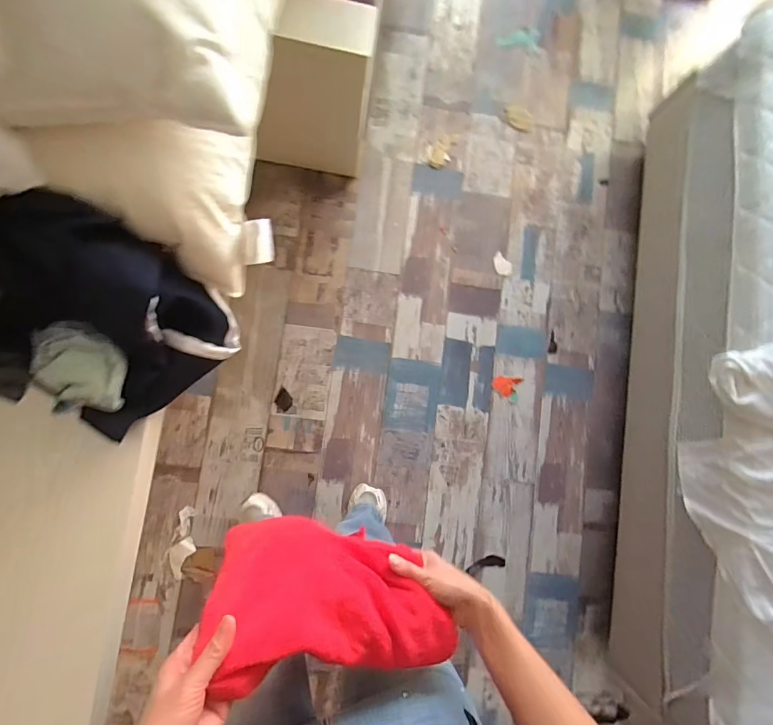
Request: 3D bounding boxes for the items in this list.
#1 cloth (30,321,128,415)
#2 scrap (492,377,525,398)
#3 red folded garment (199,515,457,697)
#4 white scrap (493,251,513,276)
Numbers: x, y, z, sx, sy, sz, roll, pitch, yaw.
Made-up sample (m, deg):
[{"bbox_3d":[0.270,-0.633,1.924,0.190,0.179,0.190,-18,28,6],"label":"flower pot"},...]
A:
[{"bbox_3d":[-0.354,0.010,0.490,0.094,0.046,0.105,8,84,-4],"label":"cloth"},{"bbox_3d":[0.387,0.065,1.340,0.070,0.004,0.084,43,82,0],"label":"scrap"},{"bbox_3d":[-0.056,0.272,0.467,0.270,0.175,0.101,13,88,-4],"label":"red folded garment"},{"bbox_3d":[0.380,-0.321,1.377,0.051,0.008,0.081,-41,89,-8],"label":"white scrap"}]

